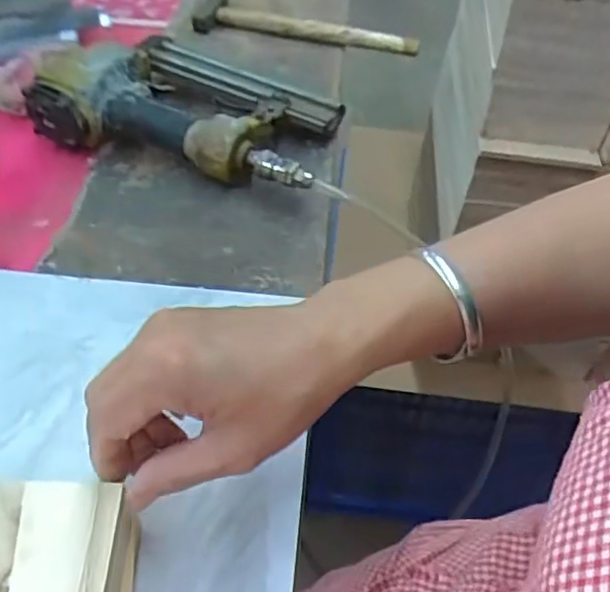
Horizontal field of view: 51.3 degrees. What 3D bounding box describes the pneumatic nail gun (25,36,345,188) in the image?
[{"bbox_3d":[-0.101,-0.174,0.570,0.257,0.059,0.157,14,50,8],"label":"pneumatic nail gun"}]

